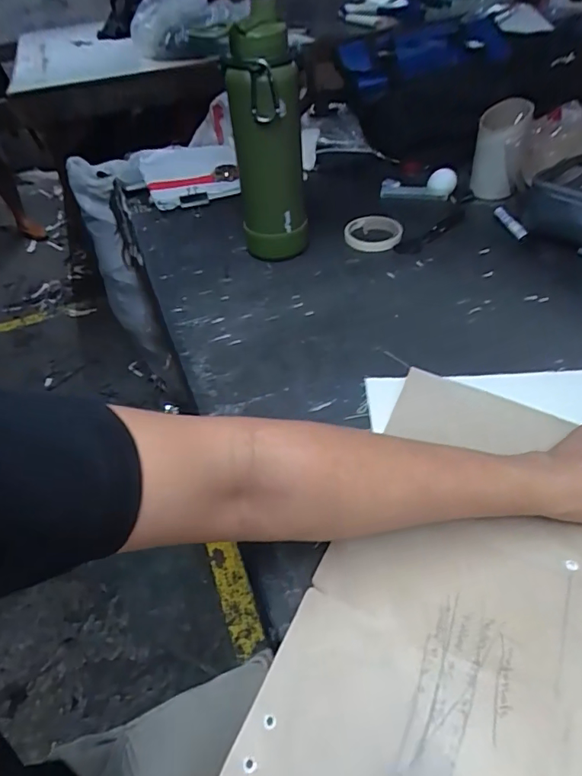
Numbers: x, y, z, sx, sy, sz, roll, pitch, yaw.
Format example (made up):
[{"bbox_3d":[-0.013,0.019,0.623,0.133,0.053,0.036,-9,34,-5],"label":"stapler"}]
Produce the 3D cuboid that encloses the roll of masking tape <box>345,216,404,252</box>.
[{"bbox_3d":[0.121,-0.231,0.721,0.081,0.018,0.081,-3,44,2],"label":"roll of masking tape"}]

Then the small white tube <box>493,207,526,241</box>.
[{"bbox_3d":[0.341,-0.257,0.752,0.016,0.016,0.090,-8,44,-3],"label":"small white tube"}]

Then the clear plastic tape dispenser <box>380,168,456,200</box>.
[{"bbox_3d":[0.214,-0.339,0.808,0.124,0.027,0.045,0,44,5],"label":"clear plastic tape dispenser"}]

